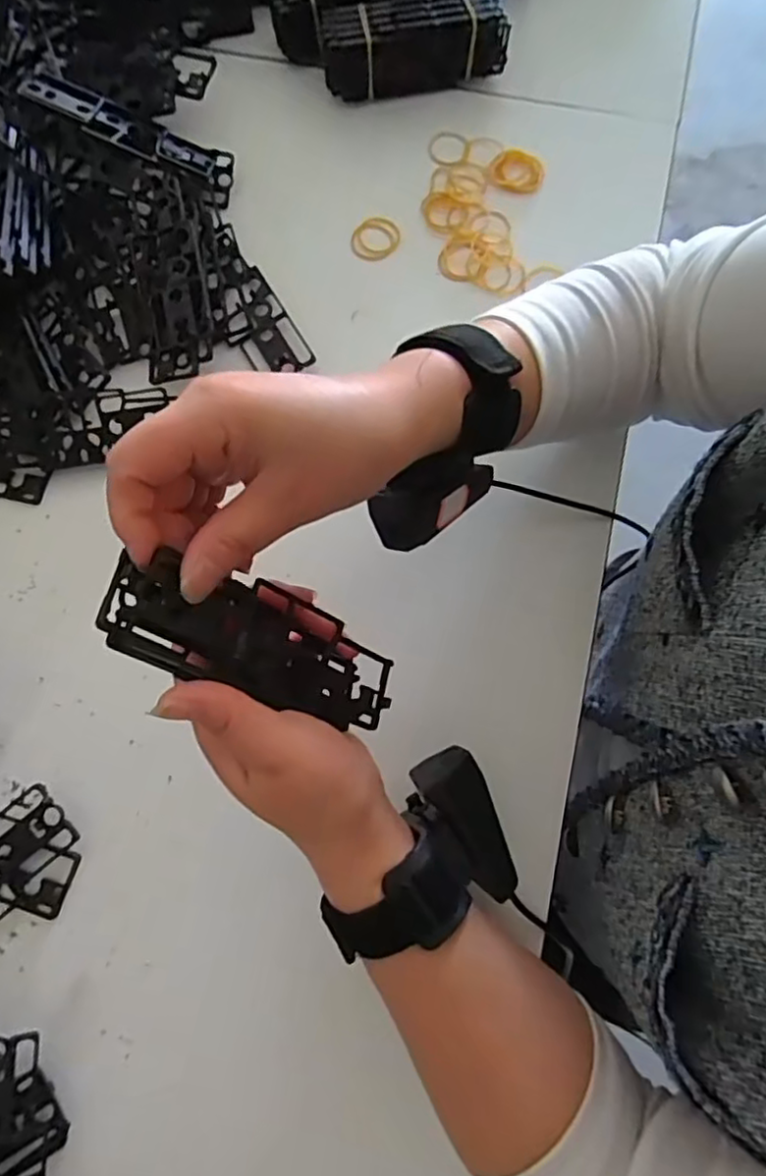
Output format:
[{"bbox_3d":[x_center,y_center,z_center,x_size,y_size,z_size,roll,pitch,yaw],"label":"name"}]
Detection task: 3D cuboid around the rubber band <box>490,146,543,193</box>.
[{"bbox_3d":[0.094,-0.294,0.448,0.037,0.007,0.029,19,77,5],"label":"rubber band"}]

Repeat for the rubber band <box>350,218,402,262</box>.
[{"bbox_3d":[-0.005,-0.240,0.441,0.032,0.004,0.031,0,76,0],"label":"rubber band"}]

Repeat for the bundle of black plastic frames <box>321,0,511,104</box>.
[{"bbox_3d":[0.024,-0.392,0.455,0.130,0.037,0.054,-14,77,-4],"label":"bundle of black plastic frames"}]

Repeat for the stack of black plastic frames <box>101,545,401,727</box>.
[{"bbox_3d":[-0.050,0.023,0.263,0.128,0.031,0.042,29,73,-39],"label":"stack of black plastic frames"}]

